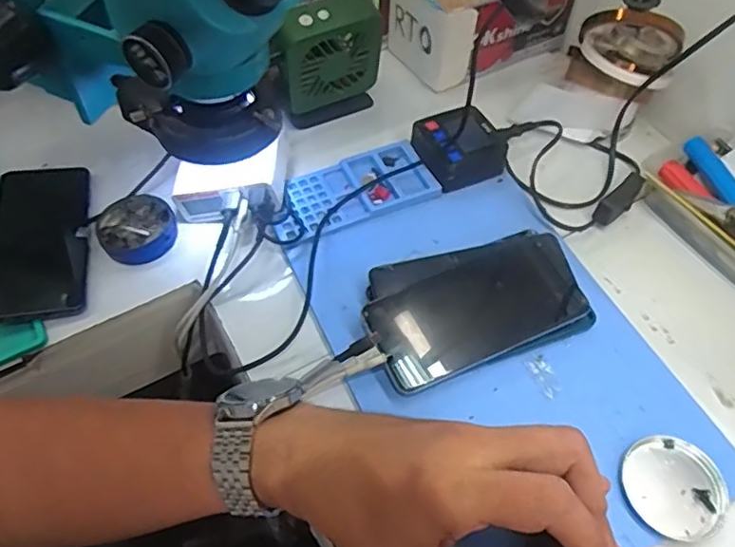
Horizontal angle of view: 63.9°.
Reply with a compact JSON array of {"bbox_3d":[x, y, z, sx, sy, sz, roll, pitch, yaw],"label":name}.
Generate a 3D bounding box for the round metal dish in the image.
[{"bbox_3d":[0.197,0.139,0.381,0.056,0.015,0.065,-25,58,-18],"label":"round metal dish"}]

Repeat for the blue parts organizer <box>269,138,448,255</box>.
[{"bbox_3d":[-0.015,-0.074,0.522,0.149,0.013,0.070,-22,57,-16],"label":"blue parts organizer"}]

